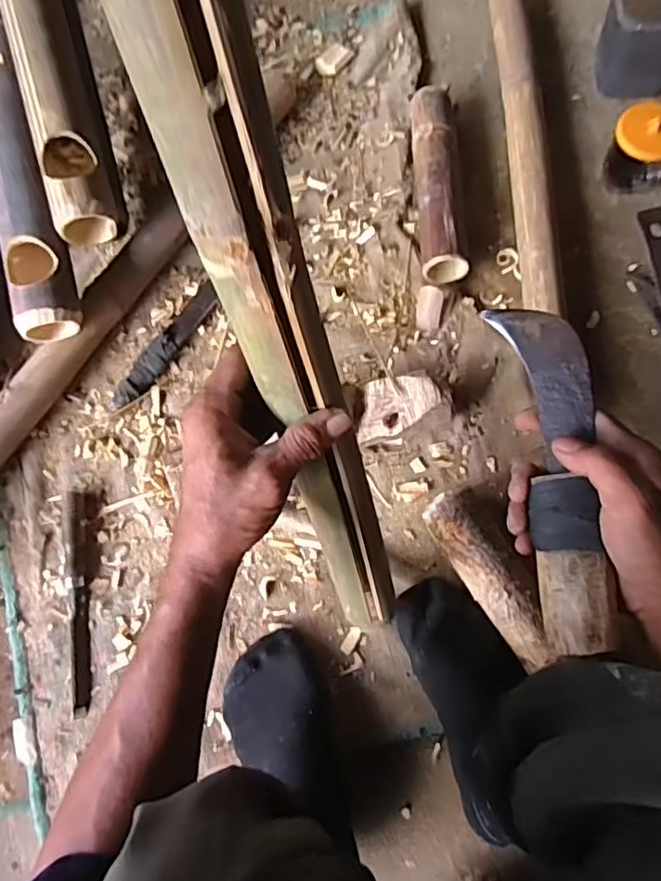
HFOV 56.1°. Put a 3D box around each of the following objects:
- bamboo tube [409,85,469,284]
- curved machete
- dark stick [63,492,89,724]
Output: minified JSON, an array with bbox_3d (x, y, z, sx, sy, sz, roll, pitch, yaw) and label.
[{"bbox_3d":[0.139,-0.341,0.811,0.058,0.054,0.272,-3,73,2],"label":"bamboo tube"},{"bbox_3d":[0.152,0.017,0.413,0.050,0.030,0.237,-2,74,0],"label":"curved machete"},{"bbox_3d":[-0.286,0.178,0.698,0.024,0.010,0.241,-9,78,-1],"label":"dark stick"}]

